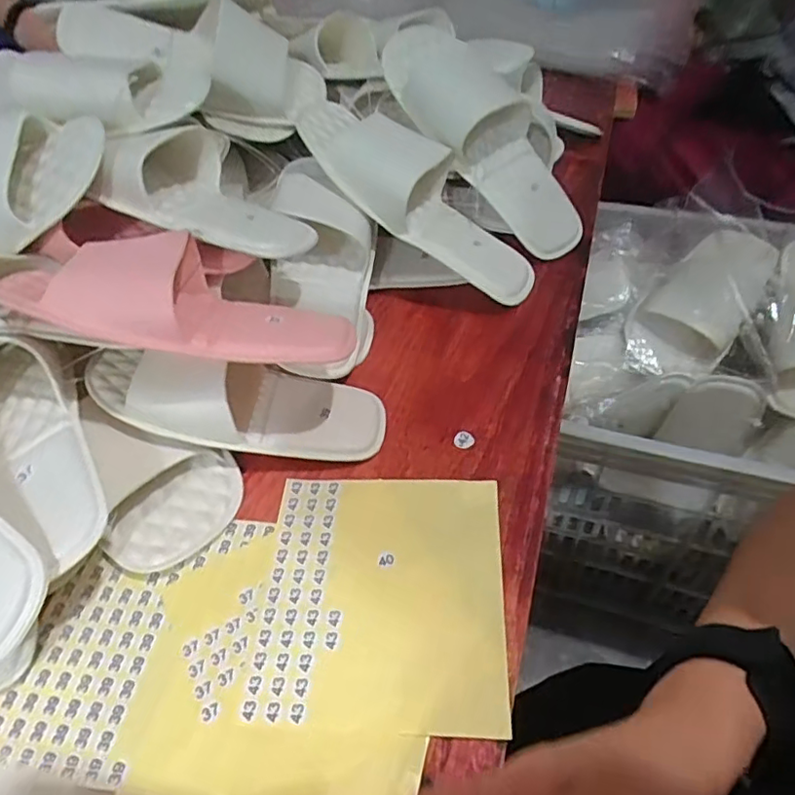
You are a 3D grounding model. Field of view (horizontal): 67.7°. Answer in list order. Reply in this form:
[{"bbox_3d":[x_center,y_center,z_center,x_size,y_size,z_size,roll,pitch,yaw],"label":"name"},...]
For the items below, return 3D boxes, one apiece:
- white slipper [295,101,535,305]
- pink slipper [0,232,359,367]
[{"bbox_3d":[0.016,-0.199,0.581,0.292,0.058,0.108,43,56,1],"label":"white slipper"},{"bbox_3d":[-0.149,-0.066,0.419,0.237,0.058,0.106,13,45,-8],"label":"pink slipper"}]

